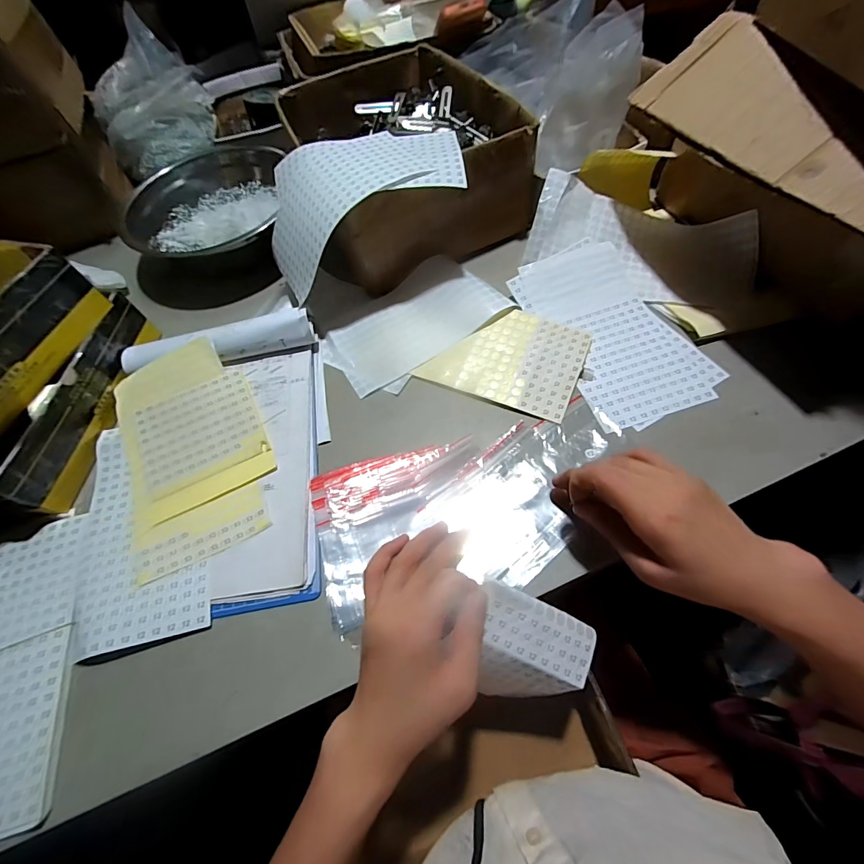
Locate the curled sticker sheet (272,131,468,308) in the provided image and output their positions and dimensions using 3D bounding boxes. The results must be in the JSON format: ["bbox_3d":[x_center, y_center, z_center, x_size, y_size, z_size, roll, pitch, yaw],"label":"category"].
[{"bbox_3d":[-0.085,-0.277,0.464,0.242,0.081,0.168,-22,61,-6],"label":"curled sticker sheet"}]

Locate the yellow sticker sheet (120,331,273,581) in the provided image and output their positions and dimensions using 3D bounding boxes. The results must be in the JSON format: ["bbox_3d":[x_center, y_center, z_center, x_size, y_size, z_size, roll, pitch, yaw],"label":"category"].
[{"bbox_3d":[-0.251,0.014,0.410,0.140,0.015,0.237,-25,69,-11],"label":"yellow sticker sheet"}]

